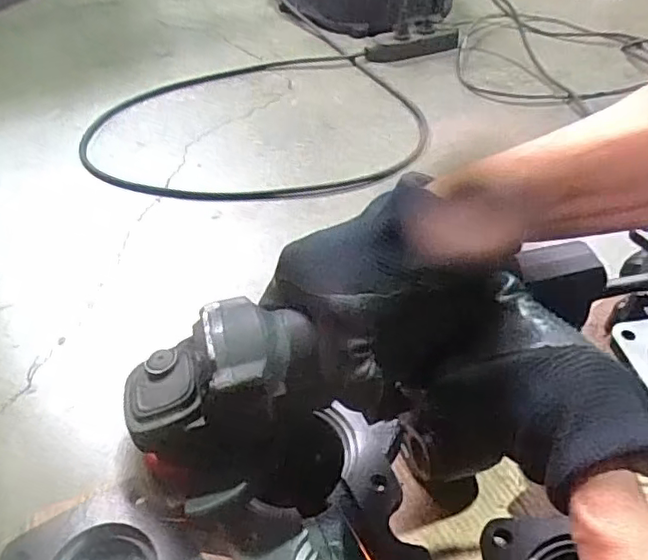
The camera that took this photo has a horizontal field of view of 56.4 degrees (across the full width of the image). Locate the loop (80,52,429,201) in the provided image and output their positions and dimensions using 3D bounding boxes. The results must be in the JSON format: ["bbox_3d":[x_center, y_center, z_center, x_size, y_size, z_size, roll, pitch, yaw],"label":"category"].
[{"bbox_3d":[-0.101,-0.245,0.935,0.517,0.011,0.426,-13,45,-15],"label":"loop"}]

